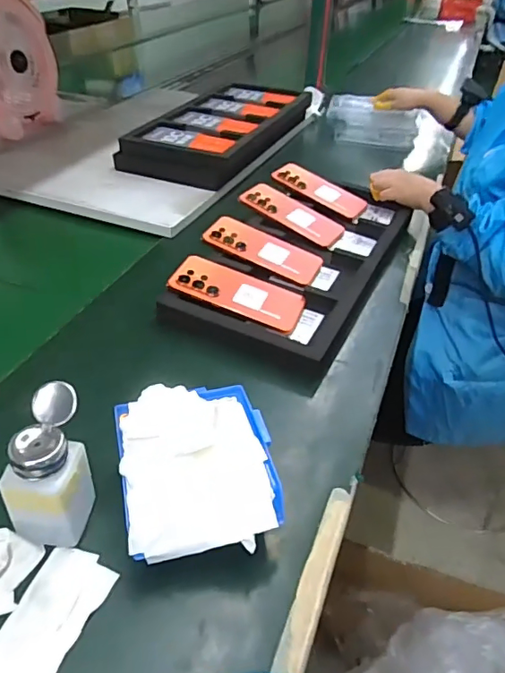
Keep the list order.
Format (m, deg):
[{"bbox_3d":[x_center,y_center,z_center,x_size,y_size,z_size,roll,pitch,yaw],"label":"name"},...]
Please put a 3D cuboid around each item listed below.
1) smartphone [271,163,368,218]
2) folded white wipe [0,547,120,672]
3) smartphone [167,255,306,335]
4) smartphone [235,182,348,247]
[{"bbox_3d":[0.118,-0.259,0.894,0.171,0.013,0.078,32,47,14],"label":"smartphone"},{"bbox_3d":[-0.153,0.214,0.377,0.057,0.007,0.113,15,42,15],"label":"folded white wipe"},{"bbox_3d":[-0.017,-0.059,0.659,0.169,0.010,0.076,22,53,4],"label":"smartphone"},{"bbox_3d":[0.064,-0.199,0.821,0.168,0.006,0.072,33,52,13],"label":"smartphone"}]

